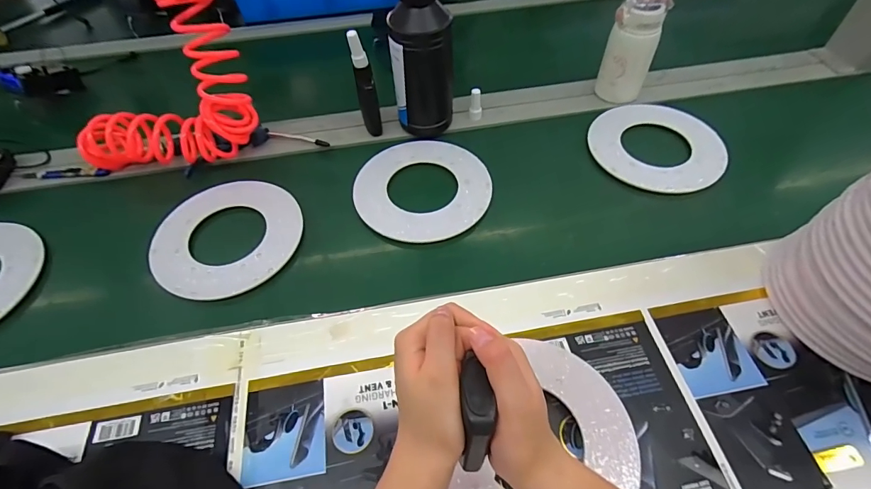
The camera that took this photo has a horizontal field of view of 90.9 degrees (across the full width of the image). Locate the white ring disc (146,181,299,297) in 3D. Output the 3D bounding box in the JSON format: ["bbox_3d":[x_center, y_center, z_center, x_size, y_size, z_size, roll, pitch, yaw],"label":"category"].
[{"bbox_3d":[-0.274,-0.015,0.570,0.182,0.011,0.188,3,53,-4],"label":"white ring disc"}]

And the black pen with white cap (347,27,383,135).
[{"bbox_3d":[-0.102,-0.234,0.636,0.028,0.159,0.023,-11,54,-6],"label":"black pen with white cap"}]

